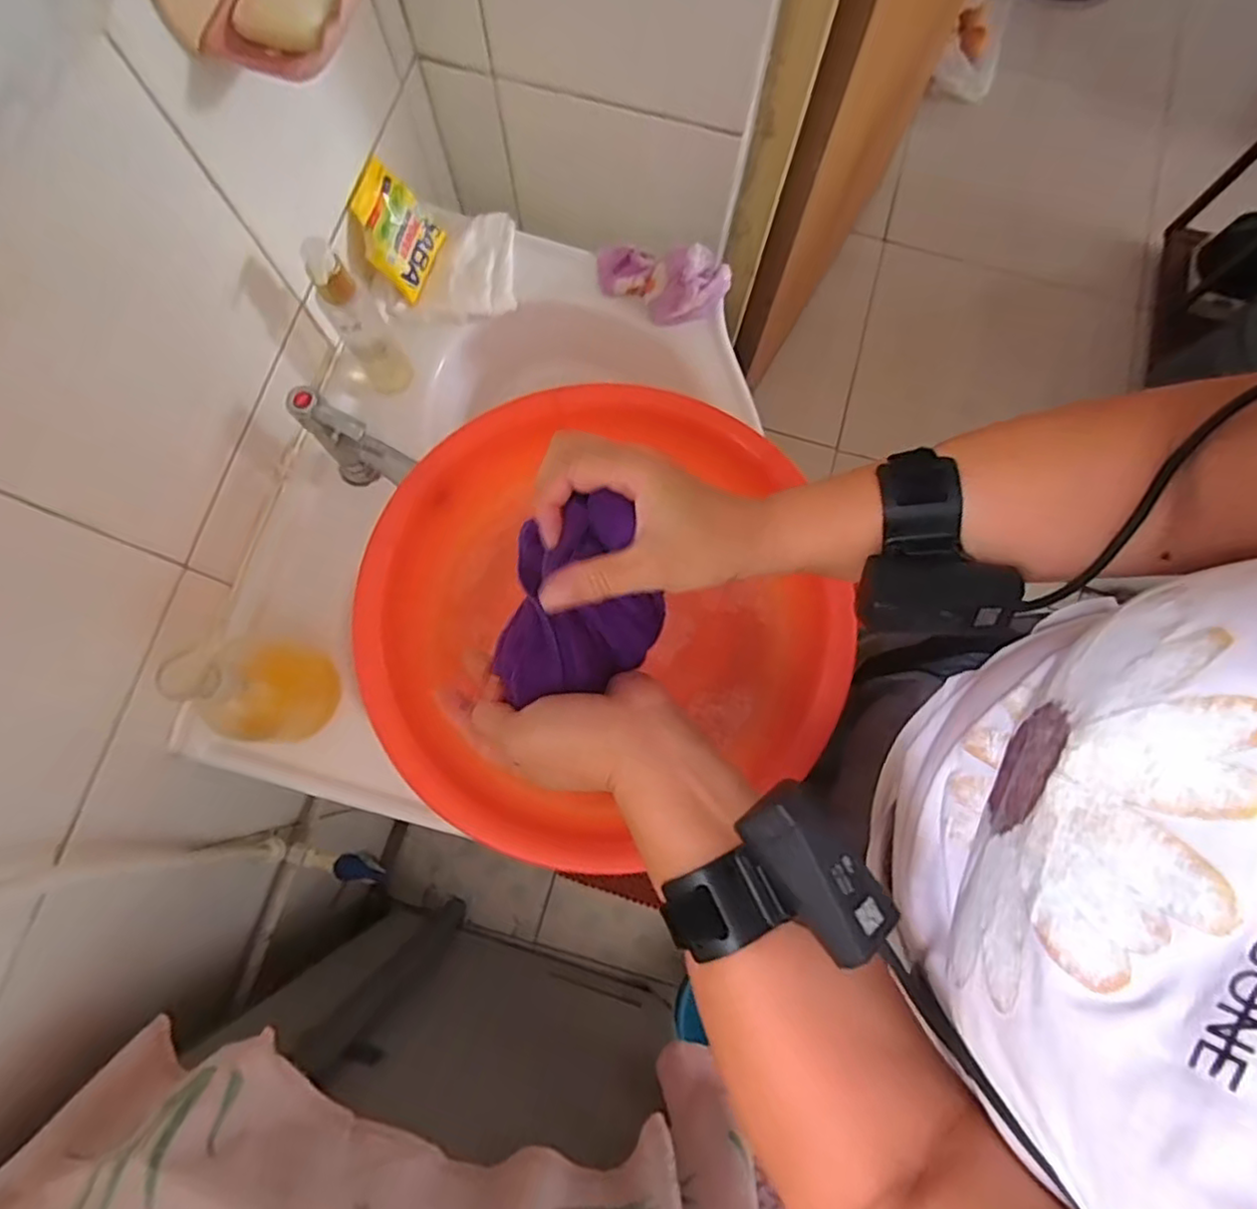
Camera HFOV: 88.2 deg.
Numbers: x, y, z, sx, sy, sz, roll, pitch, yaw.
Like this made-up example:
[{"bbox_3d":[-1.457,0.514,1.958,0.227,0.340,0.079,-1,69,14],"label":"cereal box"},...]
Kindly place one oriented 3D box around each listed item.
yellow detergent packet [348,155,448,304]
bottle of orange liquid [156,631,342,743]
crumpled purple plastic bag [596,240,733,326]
[{"bbox_3d":[-0.224,-0.367,0.627,0.017,0.091,0.091,6,71,37],"label":"yellow detergent packet"},{"bbox_3d":[-0.303,0.060,0.507,0.103,0.149,0.082,15,78,2],"label":"bottle of orange liquid"},{"bbox_3d":[0.033,-0.333,0.656,0.134,0.050,0.080,13,78,1],"label":"crumpled purple plastic bag"}]

